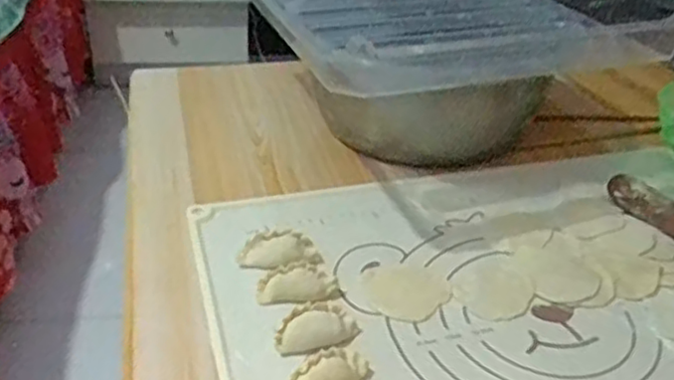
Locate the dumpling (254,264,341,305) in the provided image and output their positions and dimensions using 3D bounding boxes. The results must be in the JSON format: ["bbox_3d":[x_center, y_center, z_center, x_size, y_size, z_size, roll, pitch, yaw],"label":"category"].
[{"bbox_3d":[-0.028,0.070,0.521,0.060,0.018,0.029,-3,33,-12],"label":"dumpling"}]

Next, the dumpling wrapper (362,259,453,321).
[{"bbox_3d":[0.052,0.073,0.536,0.063,0.007,0.070,-4,29,-17],"label":"dumpling wrapper"}]

